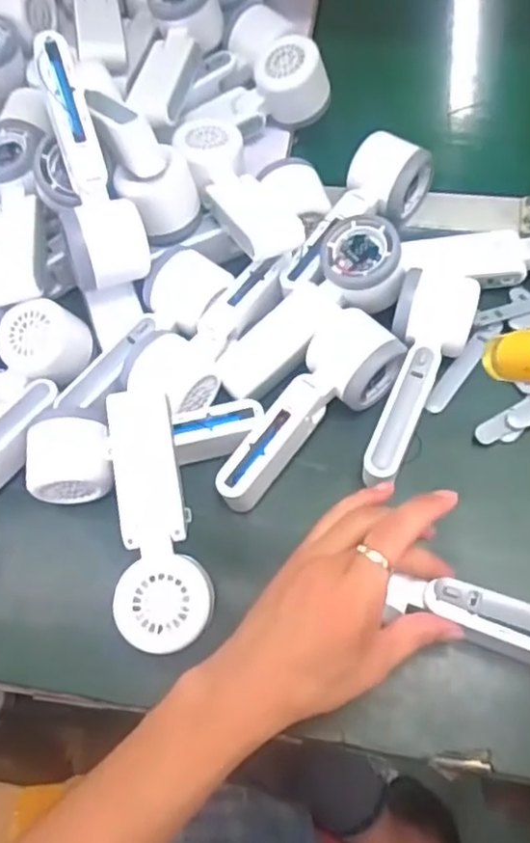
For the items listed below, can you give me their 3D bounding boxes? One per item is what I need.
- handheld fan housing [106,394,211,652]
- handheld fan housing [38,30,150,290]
[{"bbox_3d":[-0.074,0.062,0.433,0.058,0.039,0.165,-14,64,-2],"label":"handheld fan housing"},{"bbox_3d":[-0.132,-0.181,0.483,0.046,0.060,0.163,-15,106,-3],"label":"handheld fan housing"}]

